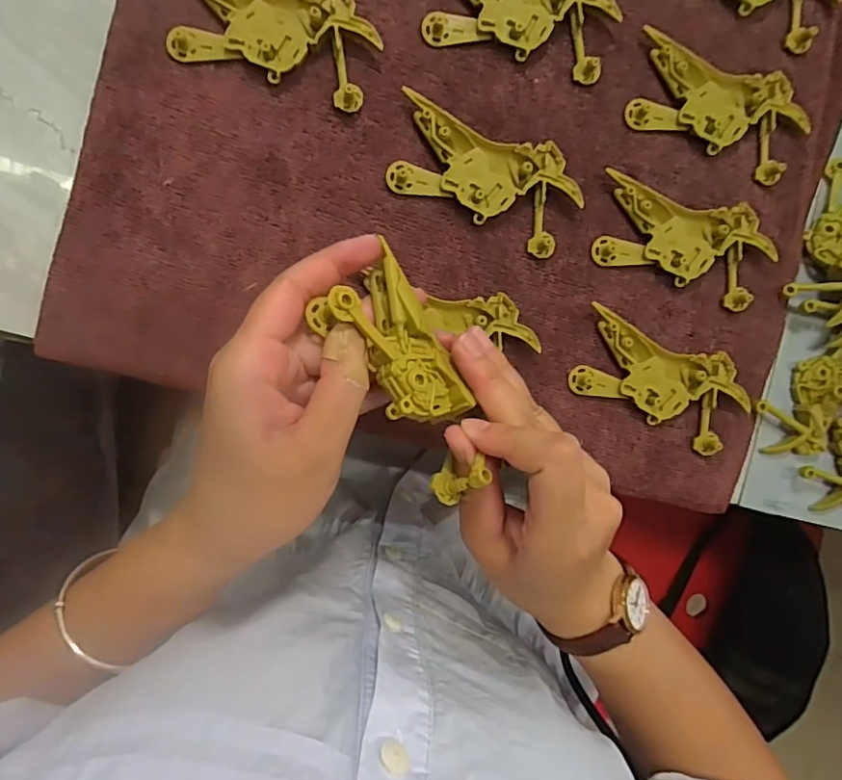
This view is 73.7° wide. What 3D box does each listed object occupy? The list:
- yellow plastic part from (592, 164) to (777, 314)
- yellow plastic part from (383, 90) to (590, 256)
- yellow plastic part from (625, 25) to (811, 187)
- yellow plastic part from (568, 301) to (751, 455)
[{"bbox_3d":[0.147,-0.083,0.313,0.097,0.011,0.050,17,92,-8],"label":"yellow plastic part"},{"bbox_3d":[0.032,-0.114,0.297,0.102,0.010,0.049,23,92,-8],"label":"yellow plastic part"},{"bbox_3d":[0.165,-0.156,0.310,0.096,0.011,0.050,20,92,-8],"label":"yellow plastic part"},{"bbox_3d":[0.134,-0.006,0.317,0.098,0.011,0.050,24,91,-8],"label":"yellow plastic part"}]

